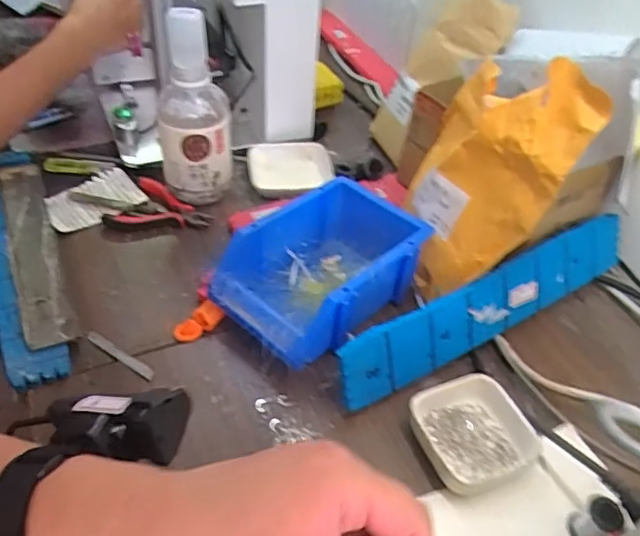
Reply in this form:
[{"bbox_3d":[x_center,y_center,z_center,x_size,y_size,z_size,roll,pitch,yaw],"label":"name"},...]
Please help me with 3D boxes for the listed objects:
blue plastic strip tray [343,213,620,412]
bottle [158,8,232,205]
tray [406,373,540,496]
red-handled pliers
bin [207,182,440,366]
[{"bbox_3d":[0.165,0.030,0.530,0.350,0.071,0.012,-24,26,-25],"label":"blue plastic strip tray"},{"bbox_3d":[-0.135,-0.159,0.609,0.075,0.197,0.063,-1,44,-7],"label":"bottle"},{"bbox_3d":[0.120,0.130,0.454,0.089,0.027,0.083,-14,46,-18],"label":"tray"},{"bbox_3d":[-0.182,-0.073,0.657,0.111,0.018,0.082,-2,43,-6],"label":"red-handled pliers"},{"bbox_3d":[0.004,0.001,0.545,0.128,0.080,0.192,36,51,29],"label":"bin"}]

